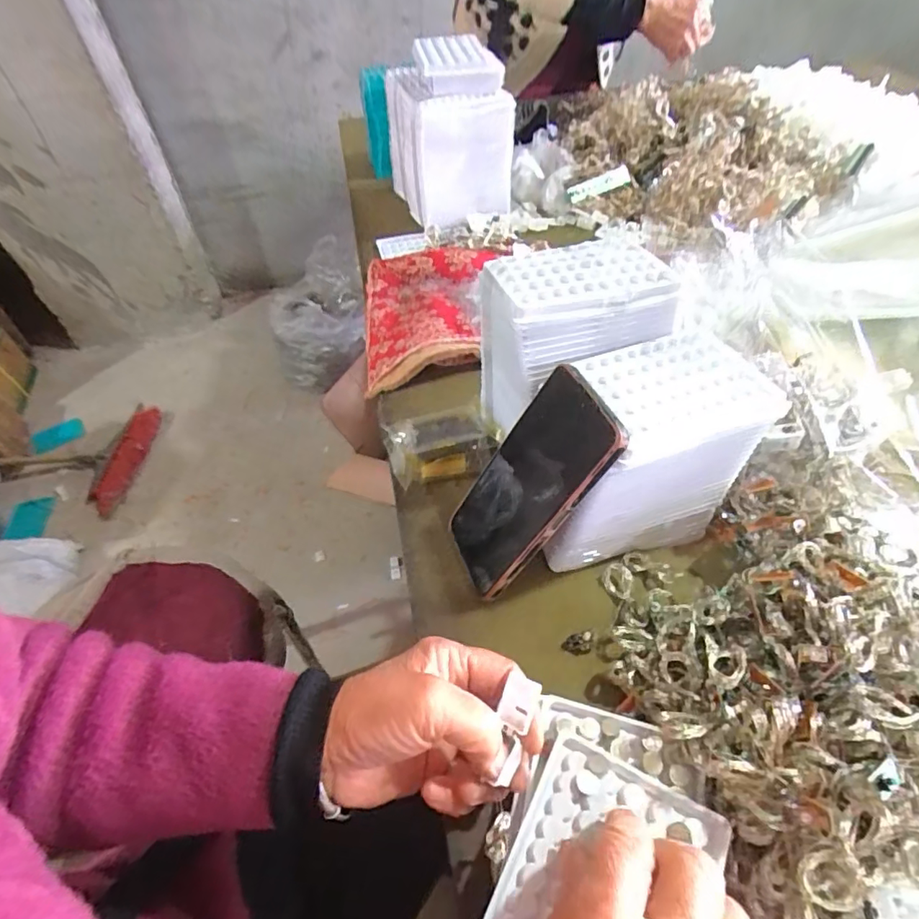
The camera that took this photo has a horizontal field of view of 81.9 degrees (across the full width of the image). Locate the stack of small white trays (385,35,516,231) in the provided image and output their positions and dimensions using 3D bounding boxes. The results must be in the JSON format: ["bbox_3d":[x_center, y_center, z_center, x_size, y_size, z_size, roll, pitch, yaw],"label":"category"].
[{"bbox_3d":[-0.023,-0.451,0.738,0.128,0.181,0.216,-16,50,-9],"label":"stack of small white trays"}]

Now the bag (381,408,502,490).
[{"bbox_3d":[-0.015,-0.010,0.467,0.094,0.050,0.056,-17,50,-10],"label":"bag"}]

